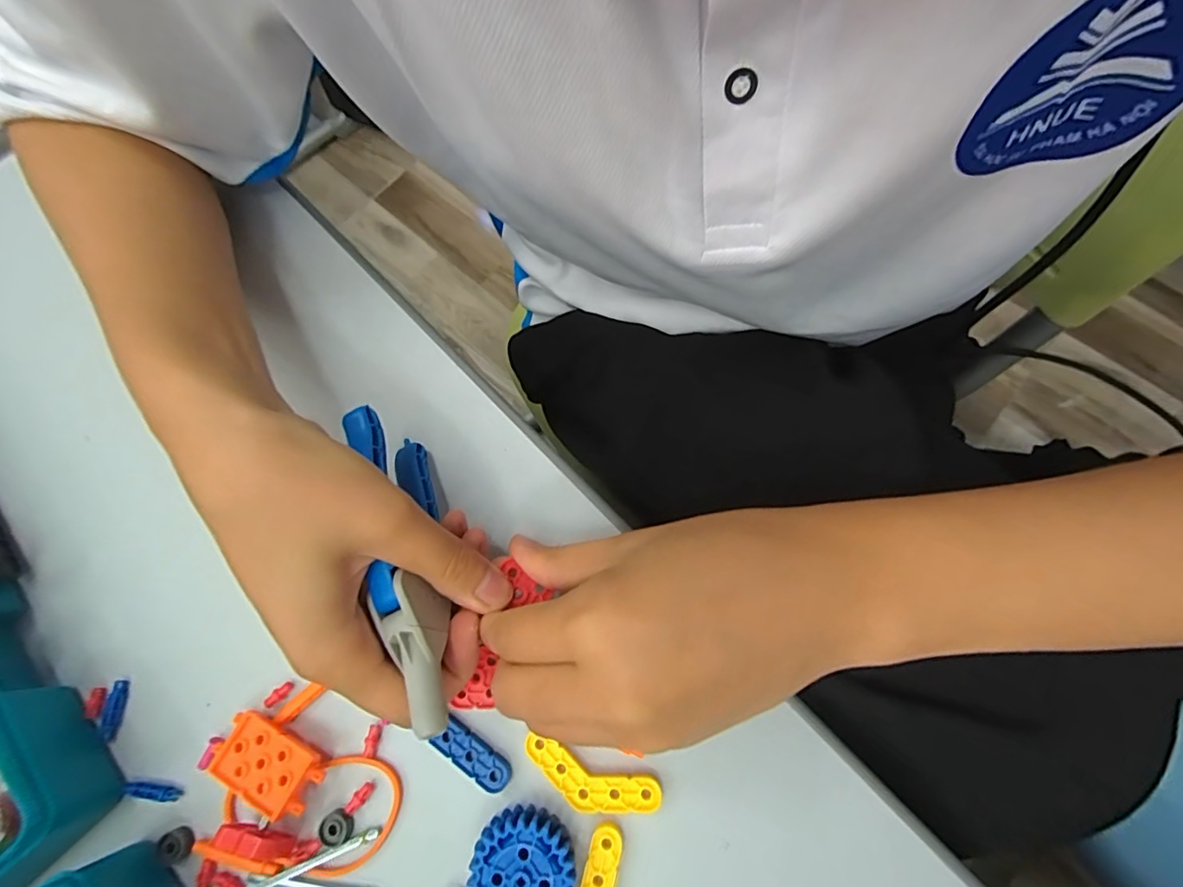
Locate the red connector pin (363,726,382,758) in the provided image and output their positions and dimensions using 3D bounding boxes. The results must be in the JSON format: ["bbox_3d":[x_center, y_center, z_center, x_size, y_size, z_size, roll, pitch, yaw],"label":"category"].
[{"bbox_3d":[-0.094,0.128,0.225,0.006,0.004,0.012,8,73,6],"label":"red connector pin"}]

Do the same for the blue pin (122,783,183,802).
[{"bbox_3d":[-0.191,0.151,0.228,0.027,0.005,0.006,3,72,5],"label":"blue pin"}]

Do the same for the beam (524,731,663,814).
[{"bbox_3d":[-0.001,0.138,0.214,0.057,0.007,0.020,16,74,9],"label":"beam"}]

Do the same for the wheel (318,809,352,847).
[{"bbox_3d":[-0.106,0.159,0.216,0.013,0.004,0.012,-1,72,4],"label":"wheel"}]

